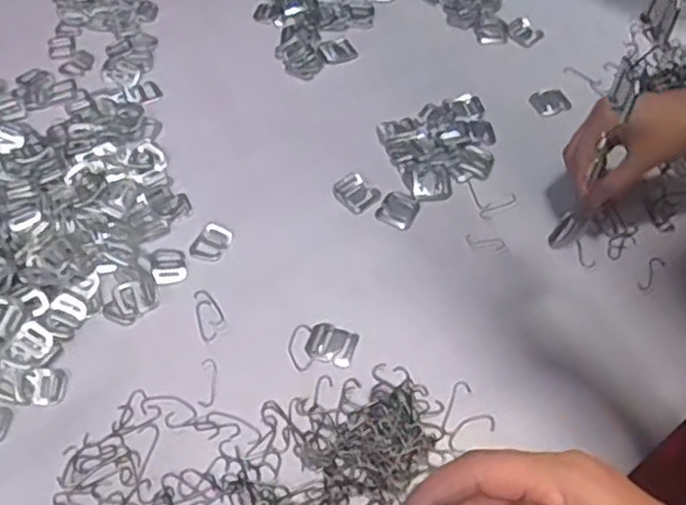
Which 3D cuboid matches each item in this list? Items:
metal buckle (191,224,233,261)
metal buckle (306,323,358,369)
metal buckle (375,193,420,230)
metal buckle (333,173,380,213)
[{"bbox_3d":[-0.106,-0.008,0.591,0.025,0.004,0.034,27,58,15],"label":"metal buckle"},{"bbox_3d":[-0.008,0.067,0.539,0.036,0.004,0.029,20,56,10],"label":"metal buckle"},{"bbox_3d":[0.046,-0.036,0.616,0.030,0.004,0.035,23,57,12],"label":"metal buckle"},{"bbox_3d":[0.011,-0.052,0.622,0.036,0.004,0.032,39,61,21],"label":"metal buckle"}]

